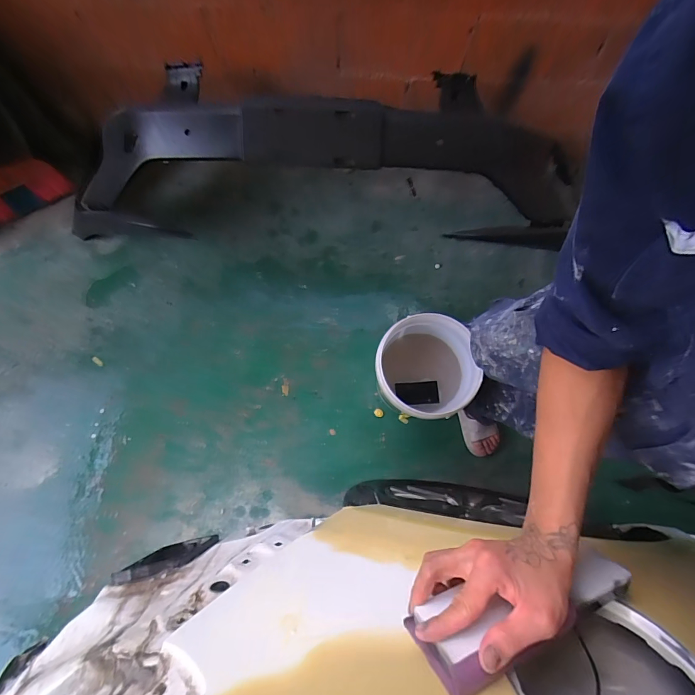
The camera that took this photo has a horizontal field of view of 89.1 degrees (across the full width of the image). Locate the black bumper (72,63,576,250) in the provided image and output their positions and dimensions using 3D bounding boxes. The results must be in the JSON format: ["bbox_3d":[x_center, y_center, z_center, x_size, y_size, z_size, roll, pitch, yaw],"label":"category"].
[{"bbox_3d":[-0.089,-0.594,1.184,1.791,0.504,0.425,2,75,1],"label":"black bumper"}]

